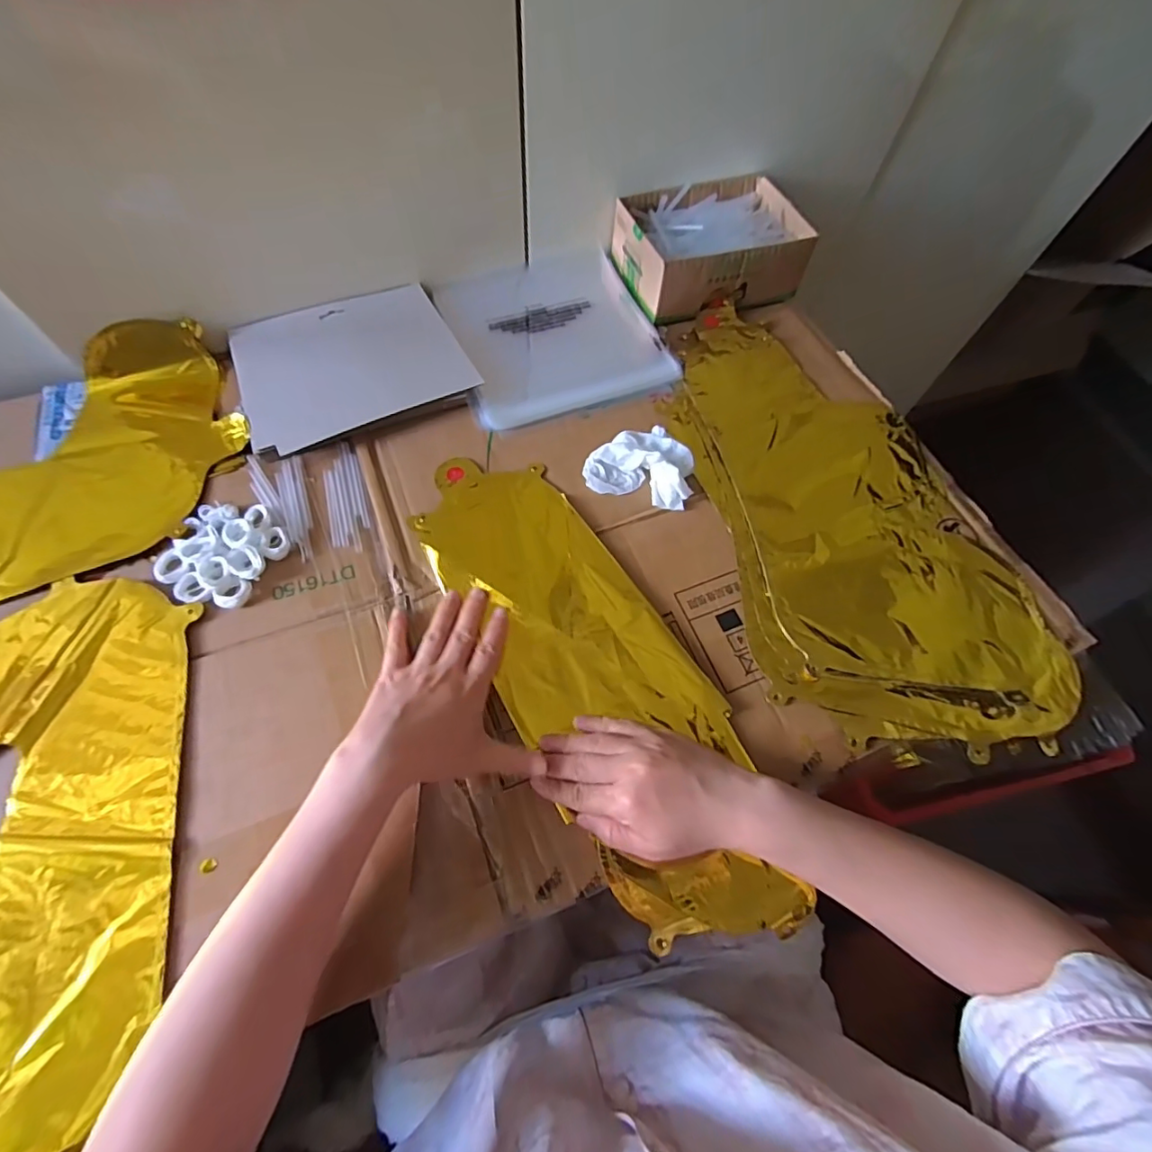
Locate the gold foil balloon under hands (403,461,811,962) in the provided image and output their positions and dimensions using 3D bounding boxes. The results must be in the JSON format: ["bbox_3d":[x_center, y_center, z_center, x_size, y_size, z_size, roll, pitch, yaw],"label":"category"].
[{"bbox_3d":[0.012,0.067,0.424,0.140,0.019,0.424,-28,70,-16],"label":"gold foil balloon under hands"}]

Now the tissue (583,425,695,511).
[{"bbox_3d":[0.060,-0.106,0.489,0.093,0.028,0.075,14,64,3],"label":"tissue"}]

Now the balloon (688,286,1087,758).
[{"bbox_3d":[0.247,-0.077,0.495,0.247,0.010,0.449,-7,64,-7],"label":"balloon"}]

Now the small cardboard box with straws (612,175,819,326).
[{"bbox_3d":[0.151,-0.367,0.605,0.190,0.065,0.134,-17,66,-12],"label":"small cardboard box with straws"}]

